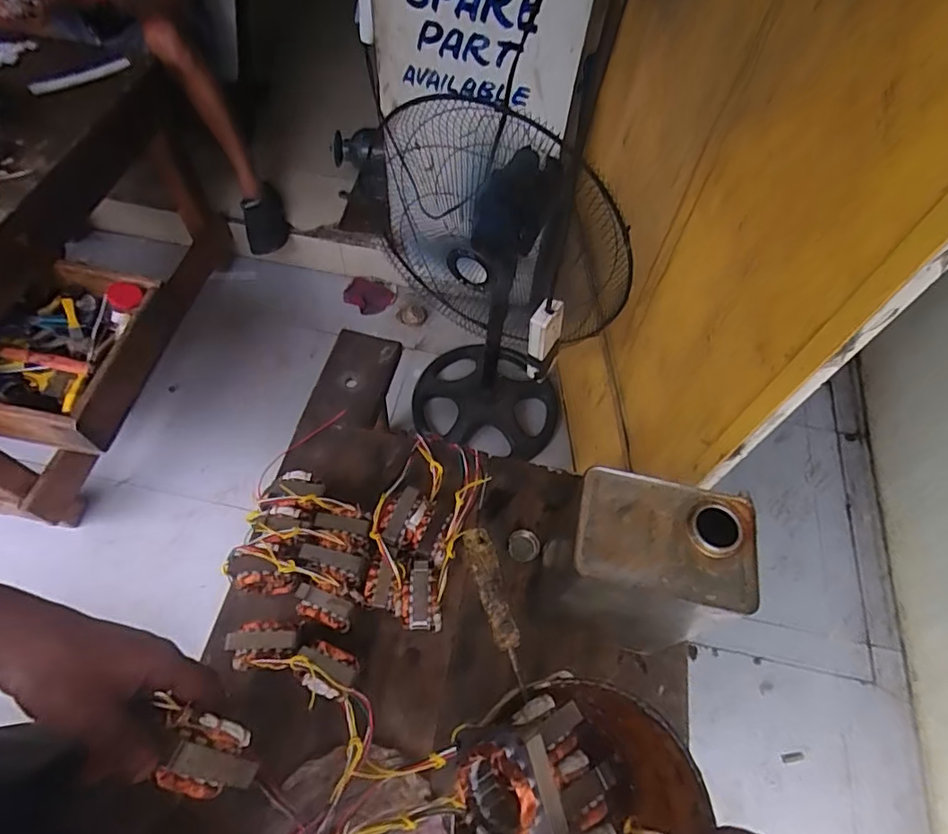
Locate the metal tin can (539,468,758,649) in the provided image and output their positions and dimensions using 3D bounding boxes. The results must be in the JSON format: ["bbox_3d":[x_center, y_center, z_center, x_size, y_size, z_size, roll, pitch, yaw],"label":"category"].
[{"bbox_3d":[0.163,0.157,0.569,0.154,0.215,0.112,16,60,6],"label":"metal tin can"}]

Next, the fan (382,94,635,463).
[{"bbox_3d":[0.062,-0.309,1.245,0.405,0.942,0.478,4,60,-1],"label":"fan"}]

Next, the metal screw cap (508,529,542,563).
[{"bbox_3d":[0.065,0.164,0.709,0.040,0.011,0.042,1,60,-2],"label":"metal screw cap"}]

